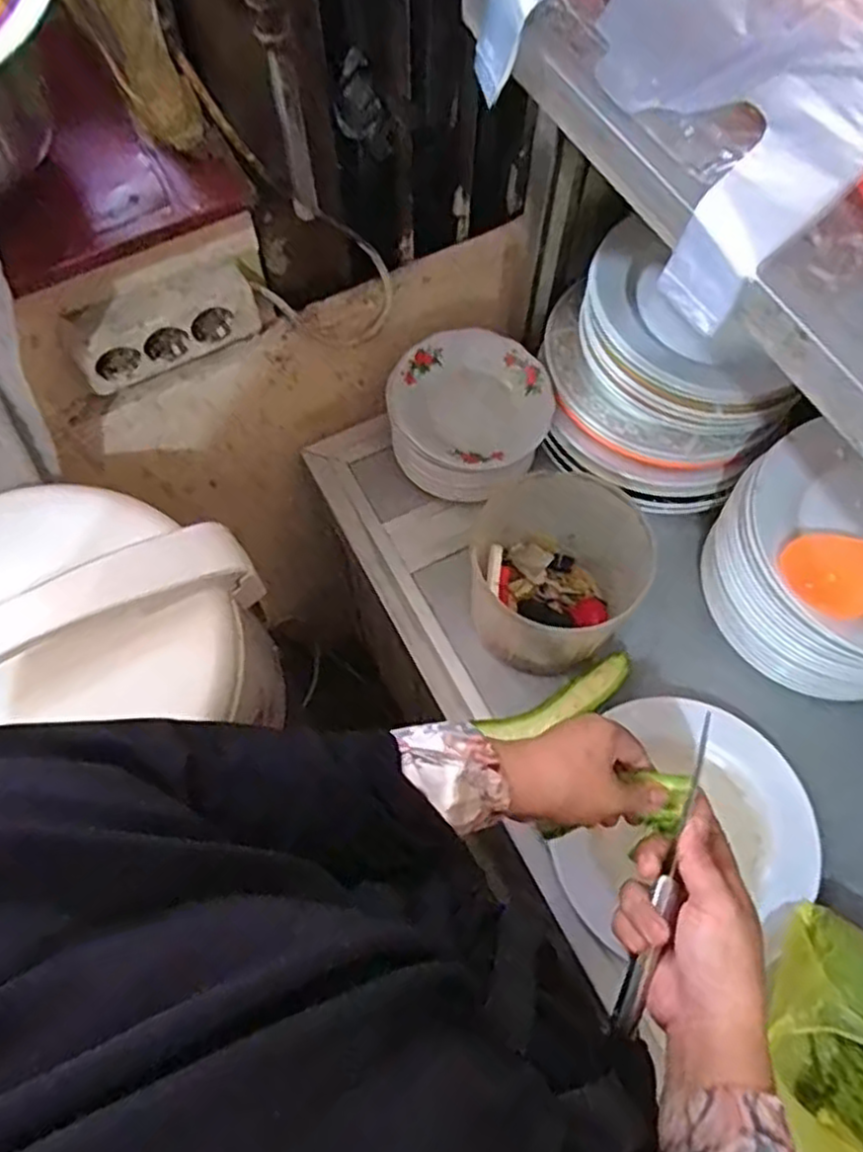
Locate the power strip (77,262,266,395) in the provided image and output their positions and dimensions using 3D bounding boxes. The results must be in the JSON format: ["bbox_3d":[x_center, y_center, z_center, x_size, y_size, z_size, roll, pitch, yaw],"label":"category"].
[{"bbox_3d":[-0.220,-0.207,0.600,0.145,0.071,0.039,-27,69,-11],"label":"power strip"}]

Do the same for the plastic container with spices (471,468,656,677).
[{"bbox_3d":[0.109,-0.006,0.654,0.144,0.113,0.171,10,67,4],"label":"plastic container with spices"}]

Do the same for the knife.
[{"bbox_3d":[0.155,0.182,0.463,0.014,0.029,0.205,23,64,10],"label":"knife"}]

